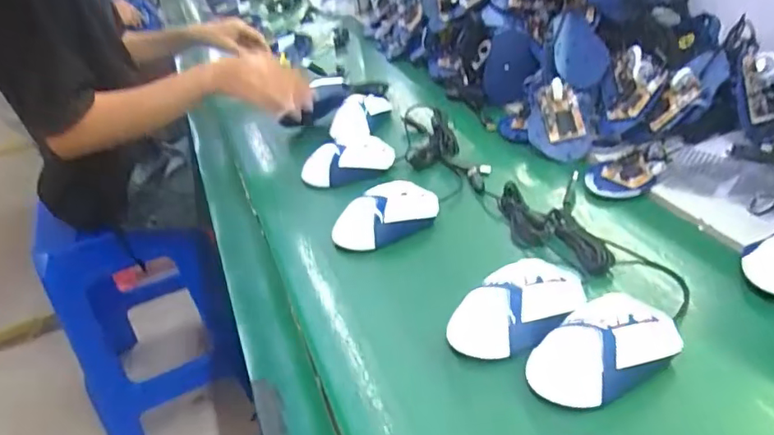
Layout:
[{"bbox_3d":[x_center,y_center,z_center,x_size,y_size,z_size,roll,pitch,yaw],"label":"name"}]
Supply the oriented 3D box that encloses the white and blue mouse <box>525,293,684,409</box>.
[{"bbox_3d":[0.166,0.104,0.423,0.119,0.044,0.072,-20,44,-22],"label":"white and blue mouse"}]

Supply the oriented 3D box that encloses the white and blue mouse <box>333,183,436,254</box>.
[{"bbox_3d":[0.002,0.001,0.617,0.124,0.041,0.066,-25,46,-26],"label":"white and blue mouse"}]

